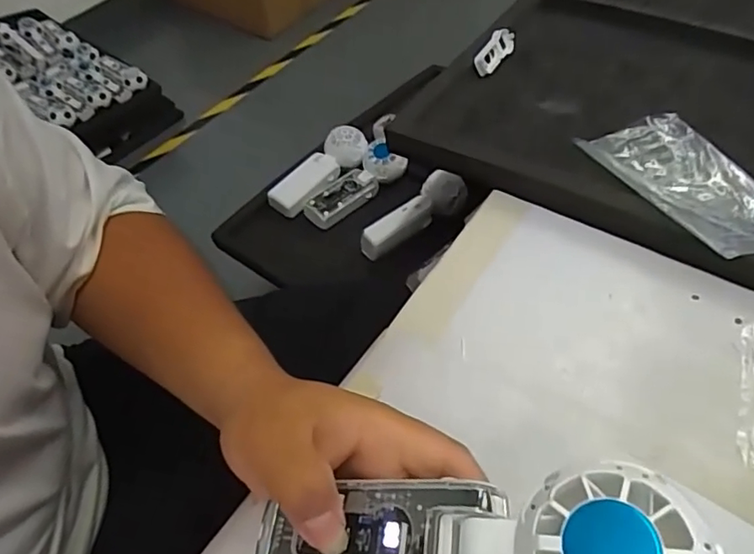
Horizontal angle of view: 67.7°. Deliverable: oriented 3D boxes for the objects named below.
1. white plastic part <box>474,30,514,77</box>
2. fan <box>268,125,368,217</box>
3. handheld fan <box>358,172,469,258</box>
[{"bbox_3d":[0.109,-0.211,0.525,0.015,0.020,0.057,28,58,21],"label":"white plastic part"},{"bbox_3d":[-0.081,-0.152,0.792,0.062,0.036,0.169,34,60,25],"label":"fan"},{"bbox_3d":[0.044,-0.085,0.740,0.171,0.056,0.049,-30,57,-20],"label":"handheld fan"}]

